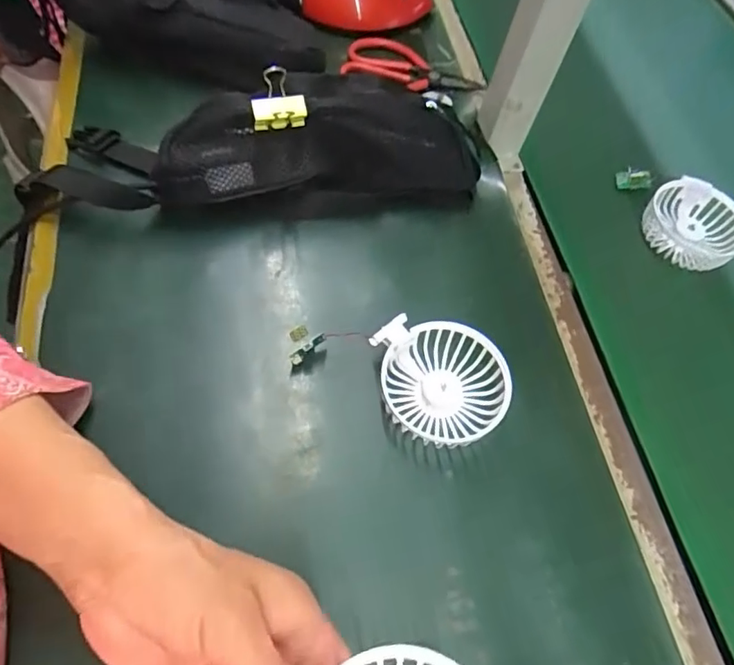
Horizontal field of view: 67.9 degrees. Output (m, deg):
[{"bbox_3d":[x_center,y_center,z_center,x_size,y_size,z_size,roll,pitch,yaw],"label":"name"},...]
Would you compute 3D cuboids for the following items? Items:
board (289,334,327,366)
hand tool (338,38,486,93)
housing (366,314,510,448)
[{"bbox_3d":[-0.044,0.012,0.399,0.033,0.013,0.005,-39,67,12],"label":"board"},{"bbox_3d":[0.050,-0.281,0.576,0.143,0.007,0.061,10,61,2],"label":"hand tool"},{"bbox_3d":[0.055,0.035,0.391,0.087,0.032,0.088,-6,61,-11],"label":"housing"}]

